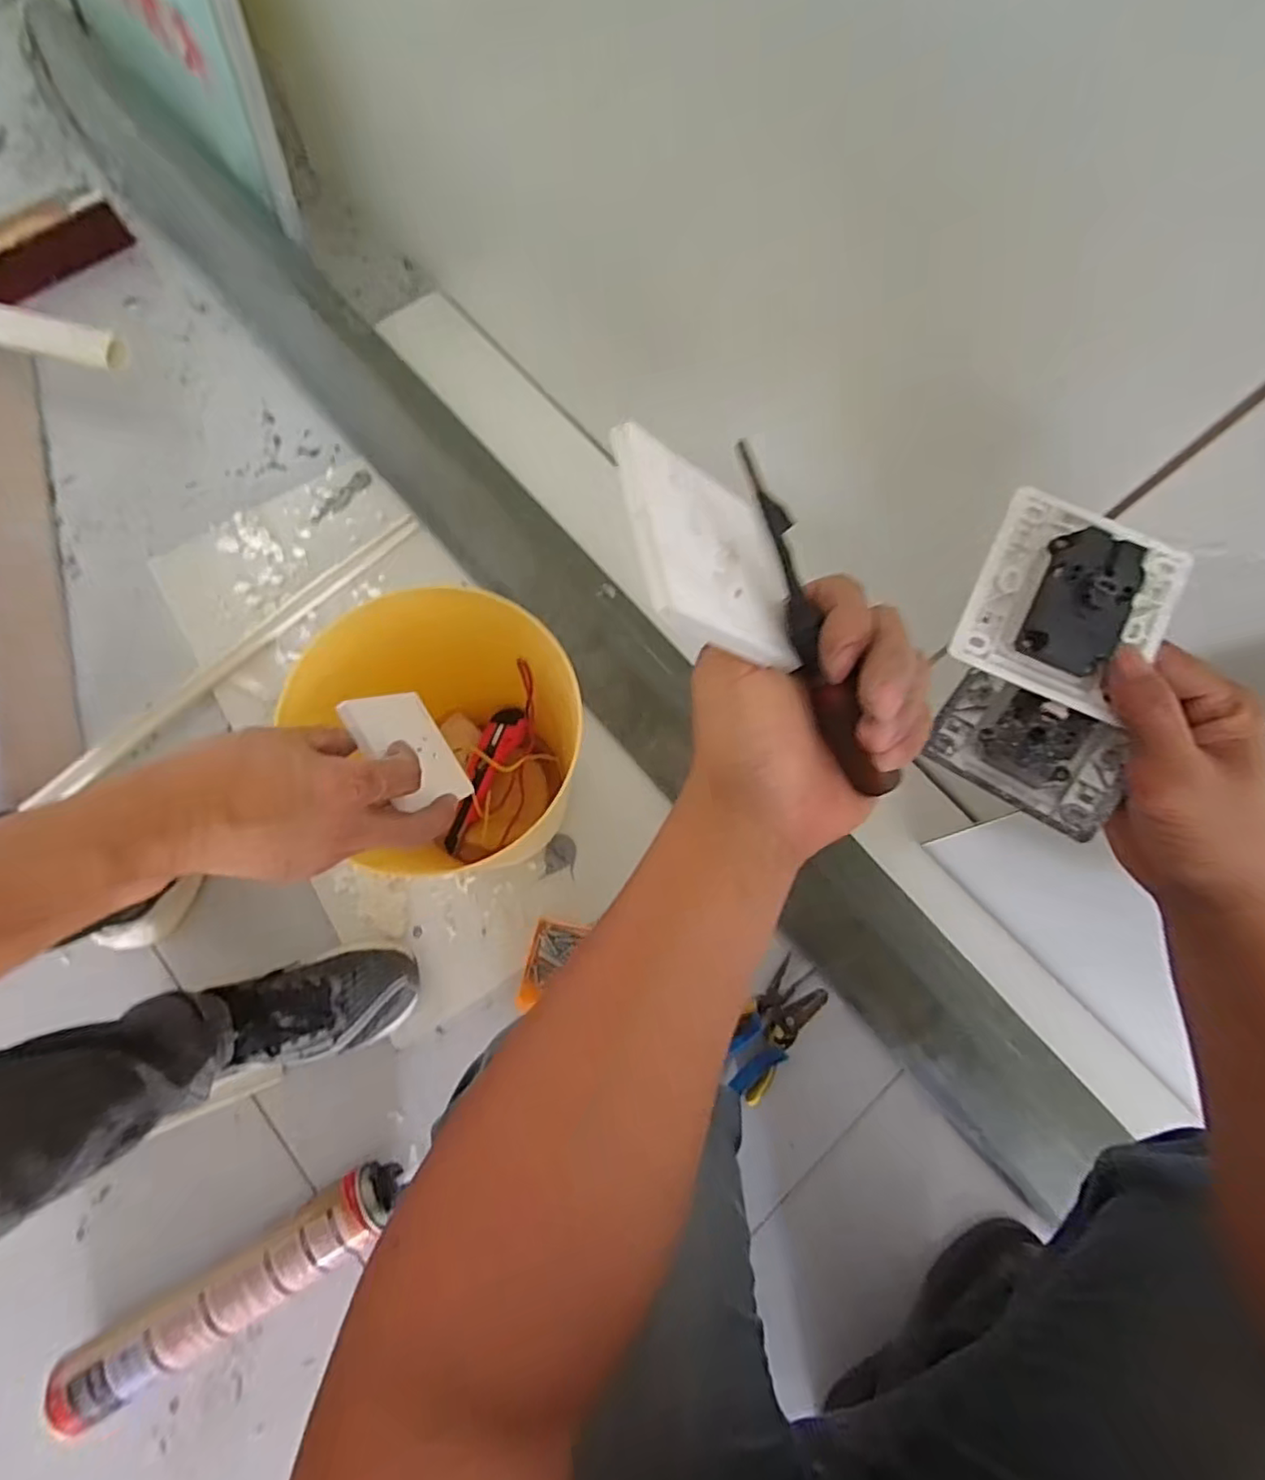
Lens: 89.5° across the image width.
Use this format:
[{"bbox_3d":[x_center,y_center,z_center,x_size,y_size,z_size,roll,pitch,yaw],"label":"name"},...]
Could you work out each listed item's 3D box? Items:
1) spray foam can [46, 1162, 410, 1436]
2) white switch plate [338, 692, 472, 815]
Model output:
[{"bbox_3d":[-0.364,0.507,0.597,0.317,0.067,0.063,-29,78,-9],"label":"spray foam can"},{"bbox_3d":[-0.149,0.007,0.434,0.010,0.094,0.083,-24,93,12],"label":"white switch plate"}]

